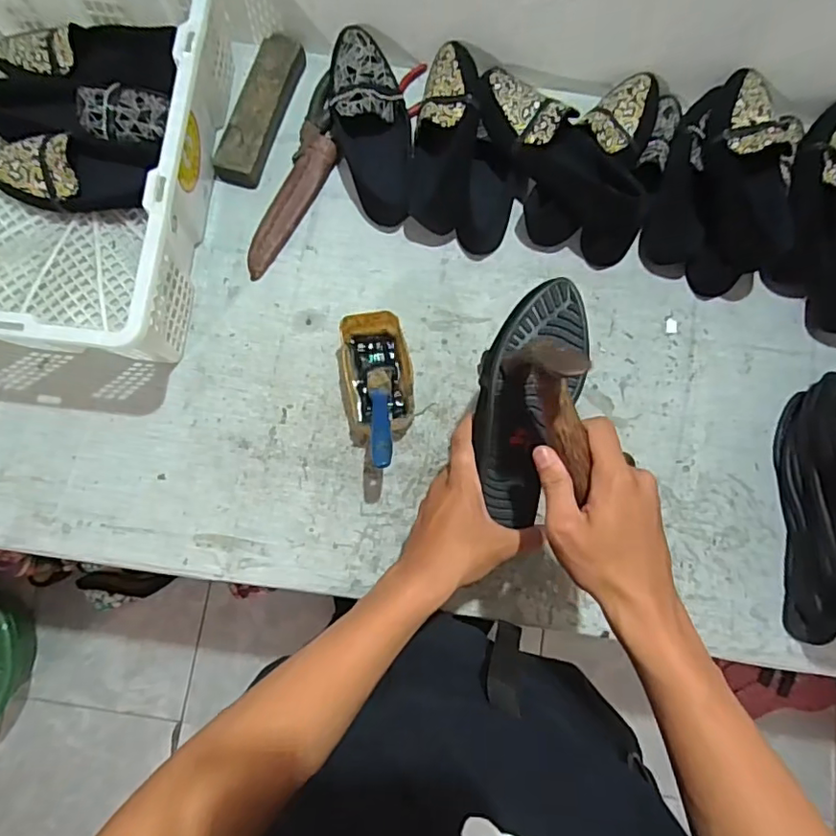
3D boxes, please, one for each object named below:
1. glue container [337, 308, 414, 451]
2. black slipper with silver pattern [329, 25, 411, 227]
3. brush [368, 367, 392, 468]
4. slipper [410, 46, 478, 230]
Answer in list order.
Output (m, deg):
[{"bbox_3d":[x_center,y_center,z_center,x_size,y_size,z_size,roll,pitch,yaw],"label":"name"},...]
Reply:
[{"bbox_3d":[-0.048,-0.044,0.642,0.083,0.064,0.137,-9,81,-3],"label":"glue container"},{"bbox_3d":[-0.057,-0.358,0.687,0.096,0.068,0.226,-4,81,-2],"label":"black slipper with silver pattern"},{"bbox_3d":[-0.040,-0.008,0.597,0.025,0.015,0.152,-3,43,-2],"label":"brush"},{"bbox_3d":[0.033,-0.343,0.687,0.076,0.062,0.233,10,81,0],"label":"slipper"}]

